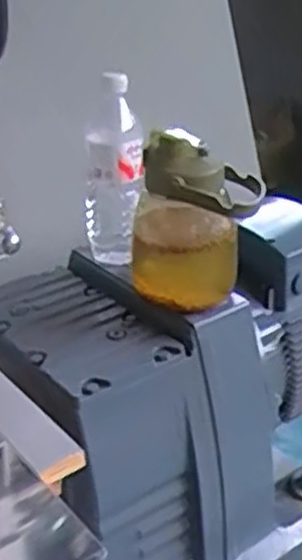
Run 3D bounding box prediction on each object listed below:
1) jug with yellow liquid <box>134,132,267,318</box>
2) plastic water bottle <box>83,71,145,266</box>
[{"bbox_3d":[0.043,-0.069,0.855,0.137,0.173,0.100,-5,27,-1],"label":"jug with yellow liquid"},{"bbox_3d":[-0.046,-0.122,0.948,0.074,0.230,0.066,-5,27,-1],"label":"plastic water bottle"}]

